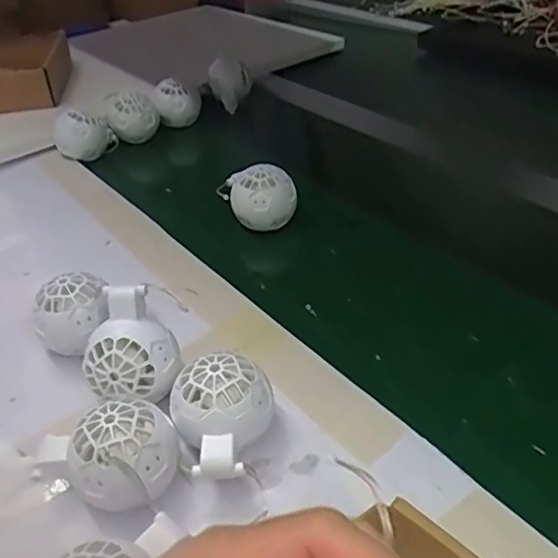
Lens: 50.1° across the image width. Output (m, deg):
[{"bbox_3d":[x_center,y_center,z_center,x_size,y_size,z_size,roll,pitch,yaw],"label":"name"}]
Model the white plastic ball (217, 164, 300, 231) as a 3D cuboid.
[{"bbox_3d":[-0.021,-0.084,0.587,0.069,0.059,0.064,-3,36,2],"label":"white plastic ball"}]

